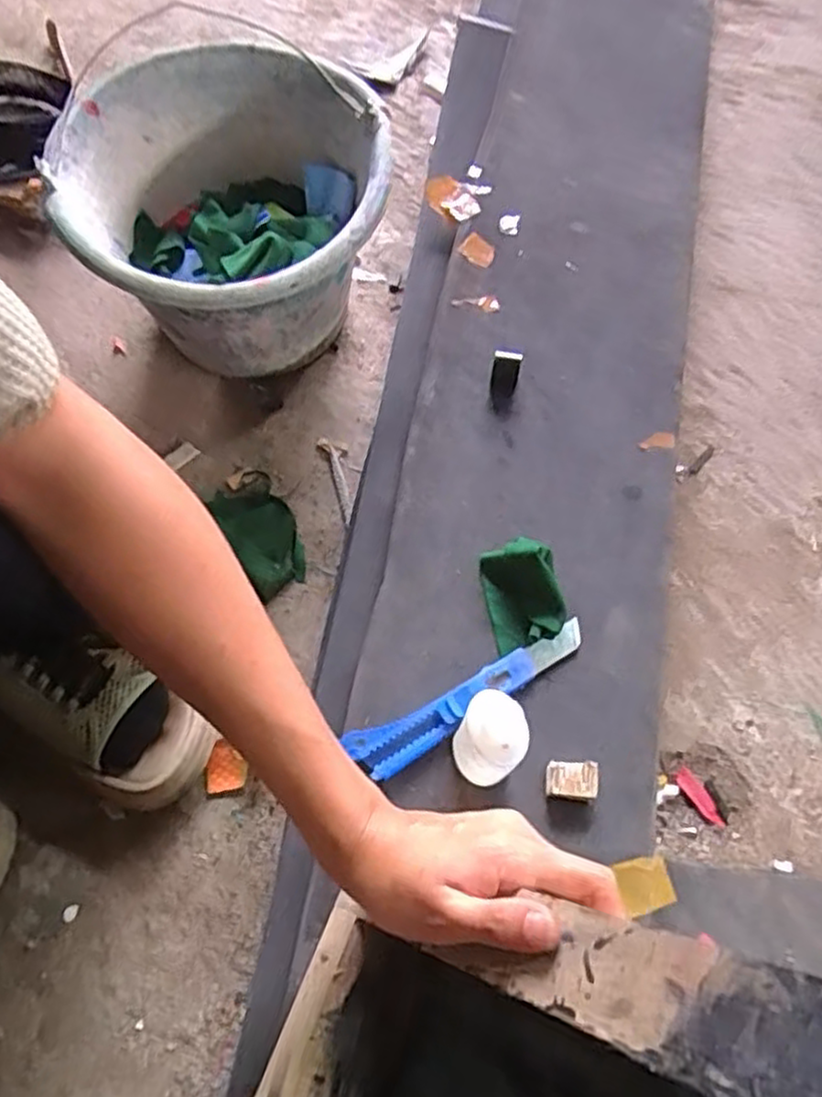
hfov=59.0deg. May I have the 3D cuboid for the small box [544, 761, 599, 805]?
[{"bbox_3d":[0.094,0.137,0.427,0.029,0.013,0.022,8,65,1],"label":"small box"}]

